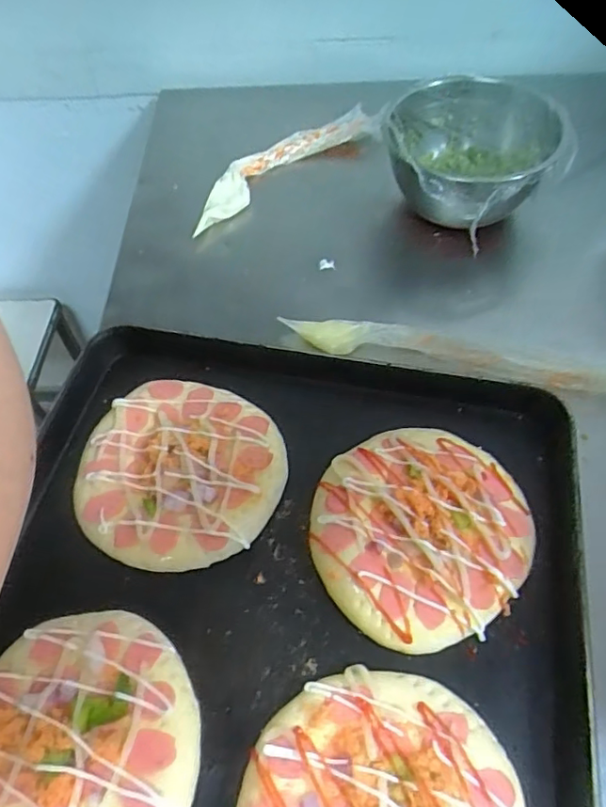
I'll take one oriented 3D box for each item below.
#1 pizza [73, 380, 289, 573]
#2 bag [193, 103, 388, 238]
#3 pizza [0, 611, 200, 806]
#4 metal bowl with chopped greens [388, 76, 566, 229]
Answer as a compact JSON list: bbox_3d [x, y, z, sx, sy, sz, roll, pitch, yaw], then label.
[{"bbox_3d":[-0.091,0.050,0.427,0.145,0.032,0.143,0,56,0],"label":"pizza"},{"bbox_3d":[-0.027,-0.271,0.661,0.276,0.045,0.063,-36,62,-19],"label":"bag"},{"bbox_3d":[-0.131,0.201,0.325,0.137,0.035,0.150,6,57,4],"label":"pizza"},{"bbox_3d":[0.170,-0.256,0.589,0.158,0.077,0.166,0,56,0],"label":"metal bowl with chopped greens"}]

